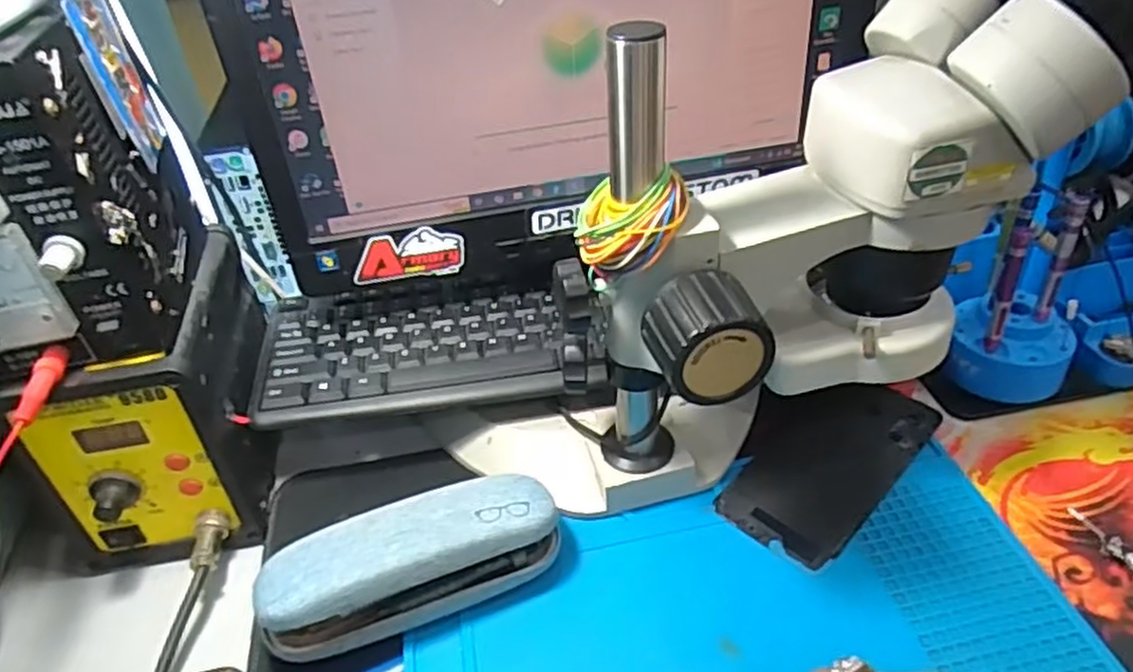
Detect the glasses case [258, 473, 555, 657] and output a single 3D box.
[{"bbox_3d":[-0.081,0.120,0.393,0.153,0.054,0.055,-20,41,-18],"label":"glasses case"}]

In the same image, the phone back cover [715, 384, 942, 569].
[{"bbox_3d":[0.165,0.075,0.463,0.078,0.006,0.159,30,50,35],"label":"phone back cover"}]

